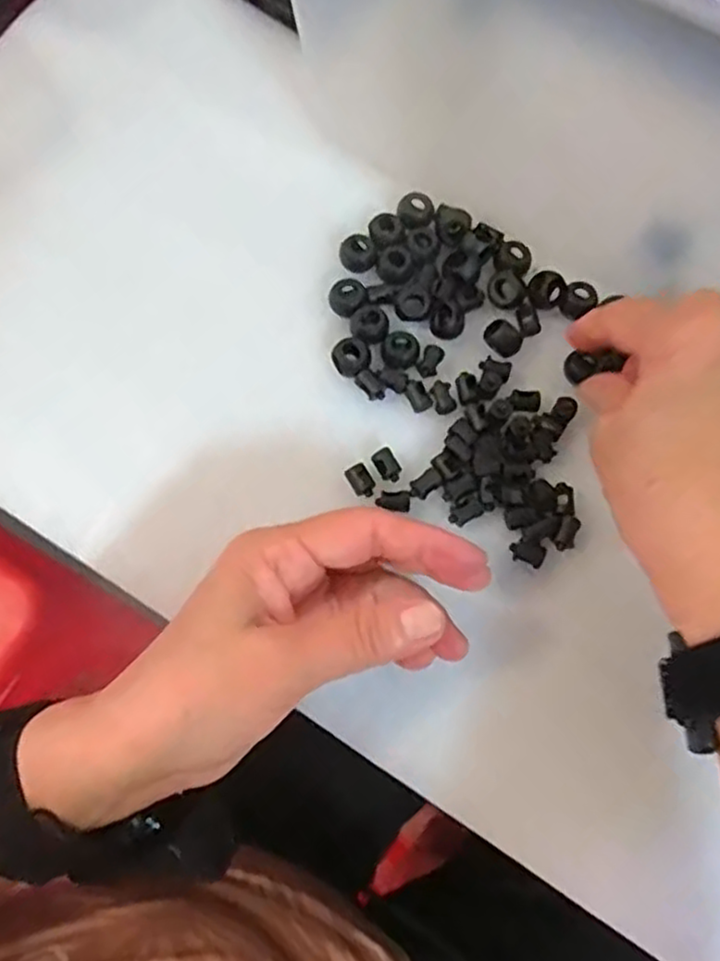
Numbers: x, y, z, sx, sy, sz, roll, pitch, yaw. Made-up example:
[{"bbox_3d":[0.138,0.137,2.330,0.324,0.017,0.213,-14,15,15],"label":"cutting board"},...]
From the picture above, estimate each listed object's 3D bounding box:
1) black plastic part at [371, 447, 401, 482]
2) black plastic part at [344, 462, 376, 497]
[{"bbox_3d":[0.012,-0.007,0.309,0.010,0.004,0.014,-33,78,-10],"label":"black plastic part"},{"bbox_3d":[0.001,0.000,0.307,0.010,0.004,0.015,-32,78,-9],"label":"black plastic part"}]

